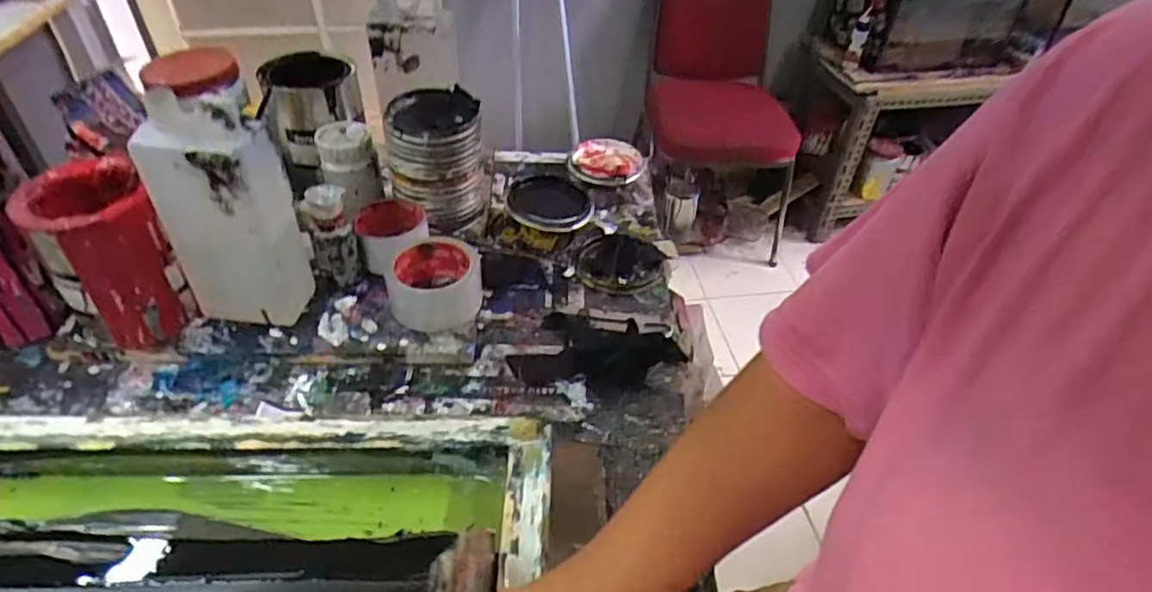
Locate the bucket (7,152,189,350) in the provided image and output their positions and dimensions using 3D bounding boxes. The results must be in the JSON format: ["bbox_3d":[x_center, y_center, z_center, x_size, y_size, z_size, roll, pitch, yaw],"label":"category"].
[{"bbox_3d":[-0.425,-0.028,0.599,0.086,0.166,0.093,2,41,-1],"label":"bucket"}]

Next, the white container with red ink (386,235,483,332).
[{"bbox_3d":[-0.147,-0.014,0.674,0.096,0.063,0.099,-8,43,-13],"label":"white container with red ink"}]

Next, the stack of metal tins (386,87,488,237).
[{"bbox_3d":[-0.161,-0.157,0.741,0.106,0.135,0.094,-8,42,-12],"label":"stack of metal tins"}]

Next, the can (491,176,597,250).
[{"bbox_3d":[-0.041,-0.102,0.775,0.119,0.056,0.111,2,41,-1],"label":"can"}]

